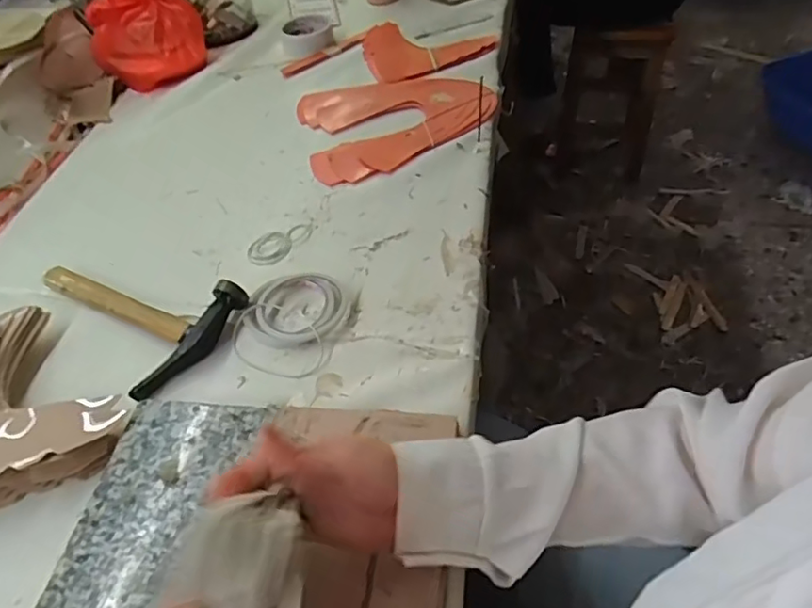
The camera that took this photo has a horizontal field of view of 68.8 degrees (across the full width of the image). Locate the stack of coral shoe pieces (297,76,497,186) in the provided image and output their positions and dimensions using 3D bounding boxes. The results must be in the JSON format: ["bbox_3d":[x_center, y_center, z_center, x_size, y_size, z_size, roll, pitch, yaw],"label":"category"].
[{"bbox_3d":[-0.008,-0.258,0.822,0.261,0.014,0.234,-16,46,-4],"label":"stack of coral shoe pieces"}]

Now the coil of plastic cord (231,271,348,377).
[{"bbox_3d":[-0.116,0.013,0.587,0.098,0.015,0.123,8,49,13],"label":"coil of plastic cord"}]

